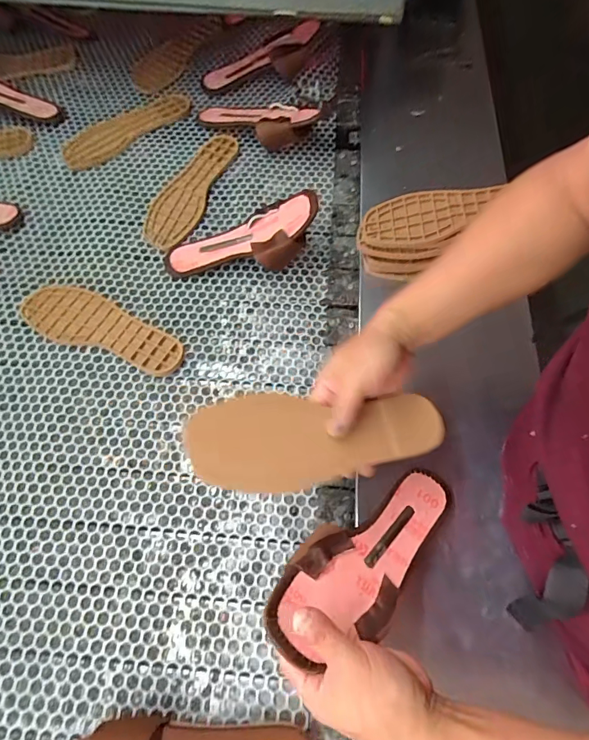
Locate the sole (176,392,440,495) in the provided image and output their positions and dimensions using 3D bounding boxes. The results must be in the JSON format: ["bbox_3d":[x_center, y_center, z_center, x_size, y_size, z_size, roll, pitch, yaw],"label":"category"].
[{"bbox_3d":[0.031,0.061,0.371,0.247,0.006,0.080,-2,76,-22],"label":"sole"}]

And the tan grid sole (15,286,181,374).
[{"bbox_3d":[-0.277,-0.059,0.585,0.247,0.011,0.085,24,69,9],"label":"tan grid sole"}]

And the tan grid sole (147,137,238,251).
[{"bbox_3d":[-0.175,-0.317,0.695,0.081,0.008,0.265,20,68,8],"label":"tan grid sole"}]

